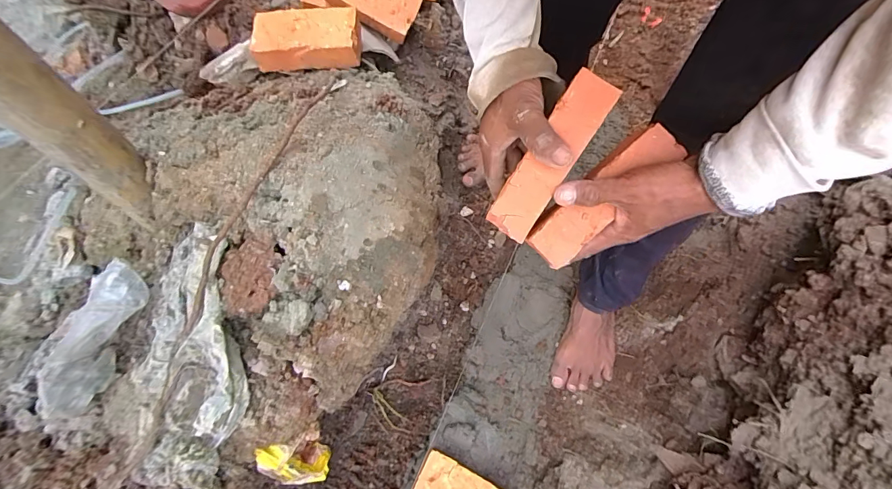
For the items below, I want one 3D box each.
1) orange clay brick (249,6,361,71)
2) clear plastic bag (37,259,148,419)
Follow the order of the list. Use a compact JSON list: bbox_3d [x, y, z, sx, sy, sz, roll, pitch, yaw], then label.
[{"bbox_3d":[-0.212,-0.314,0.621,0.155,0.054,0.074,-4,64,-2],"label":"orange clay brick"},{"bbox_3d":[-0.406,0.118,0.450,0.049,0.068,0.202,26,92,12],"label":"clear plastic bag"}]

